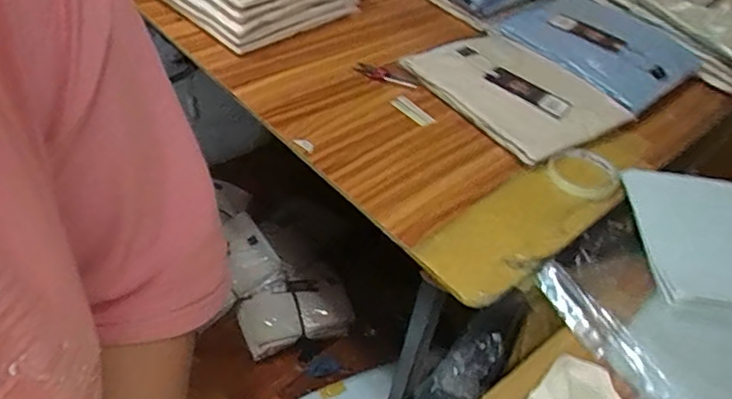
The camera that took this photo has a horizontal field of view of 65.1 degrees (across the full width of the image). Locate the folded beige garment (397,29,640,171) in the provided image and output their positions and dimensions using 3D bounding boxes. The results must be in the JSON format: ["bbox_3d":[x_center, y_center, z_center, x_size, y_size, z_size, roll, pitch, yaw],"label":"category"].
[{"bbox_3d":[0.207,-0.154,0.810,0.202,0.035,0.259,-26,52,-32],"label":"folded beige garment"}]

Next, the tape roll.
[{"bbox_3d":[0.268,-0.036,0.705,0.083,0.015,0.089,4,42,-4],"label":"tape roll"}]

